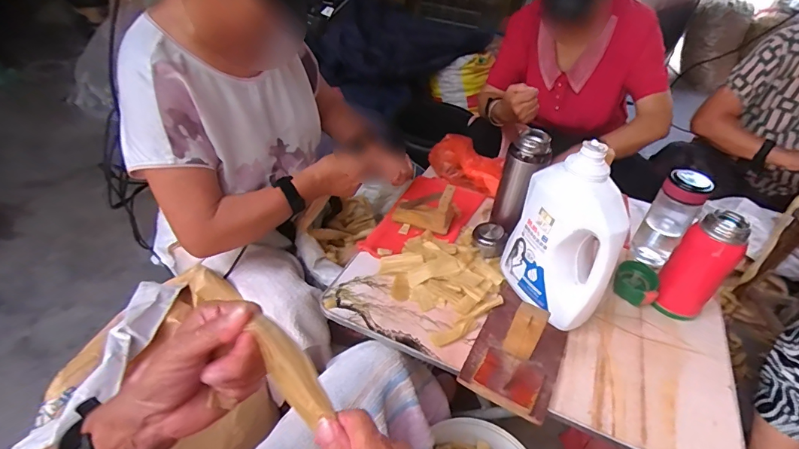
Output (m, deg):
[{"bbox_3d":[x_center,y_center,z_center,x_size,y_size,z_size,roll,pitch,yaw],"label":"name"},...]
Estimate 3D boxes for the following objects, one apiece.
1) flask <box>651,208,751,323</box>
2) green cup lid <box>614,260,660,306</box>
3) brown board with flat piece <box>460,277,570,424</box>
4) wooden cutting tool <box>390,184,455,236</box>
[{"bbox_3d":[0.464,0.068,0.654,0.078,0.169,0.069,31,46,26],"label":"flask"},{"bbox_3d":[0.404,0.101,0.719,0.066,0.037,0.069,4,40,-3],"label":"green cup lid"},{"bbox_3d":[0.180,0.148,0.588,0.119,0.101,0.195,24,43,19],"label":"brown board with flat piece"},{"bbox_3d":[0.048,-0.038,0.821,0.113,0.078,0.066,11,41,6],"label":"wooden cutting tool"}]

